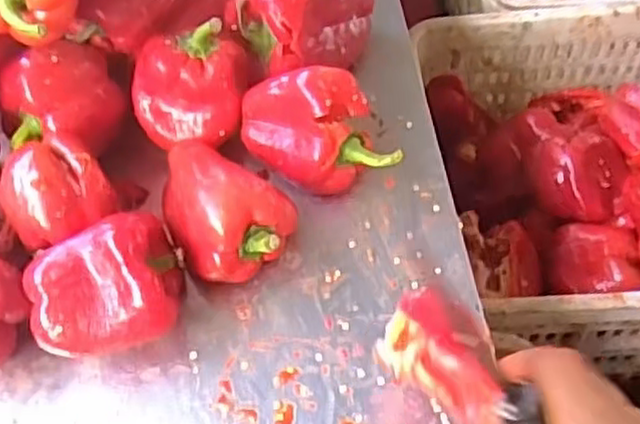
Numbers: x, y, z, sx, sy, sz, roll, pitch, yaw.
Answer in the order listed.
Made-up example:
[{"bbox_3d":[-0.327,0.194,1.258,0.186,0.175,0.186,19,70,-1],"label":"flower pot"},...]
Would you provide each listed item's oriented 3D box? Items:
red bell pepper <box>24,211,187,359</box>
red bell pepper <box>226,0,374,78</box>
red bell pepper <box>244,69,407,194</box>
[{"bbox_3d":[-0.142,0.051,0.490,0.094,0.067,0.082,-14,58,-5],"label":"red bell pepper"},{"bbox_3d":[-0.007,-0.159,0.602,0.114,0.075,0.071,-36,63,-18],"label":"red bell pepper"},{"bbox_3d":[-0.003,-0.062,0.556,0.114,0.070,0.068,-1,58,2],"label":"red bell pepper"}]

